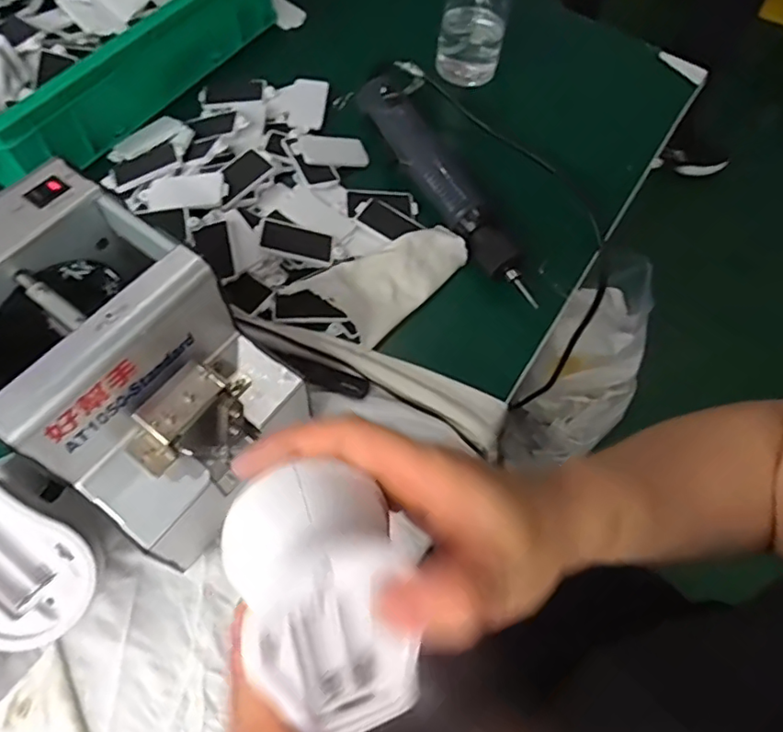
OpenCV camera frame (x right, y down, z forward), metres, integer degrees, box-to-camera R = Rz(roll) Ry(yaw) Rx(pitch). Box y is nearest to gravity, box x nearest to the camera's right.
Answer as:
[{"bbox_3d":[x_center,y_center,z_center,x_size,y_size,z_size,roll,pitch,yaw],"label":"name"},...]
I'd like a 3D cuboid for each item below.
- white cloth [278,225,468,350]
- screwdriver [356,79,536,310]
[{"bbox_3d":[-0.005,-0.078,0.453,0.074,0.030,0.124,41,71,16],"label":"white cloth"},{"bbox_3d":[0.049,-0.160,0.490,0.043,0.032,0.254,-28,69,-13],"label":"screwdriver"}]

